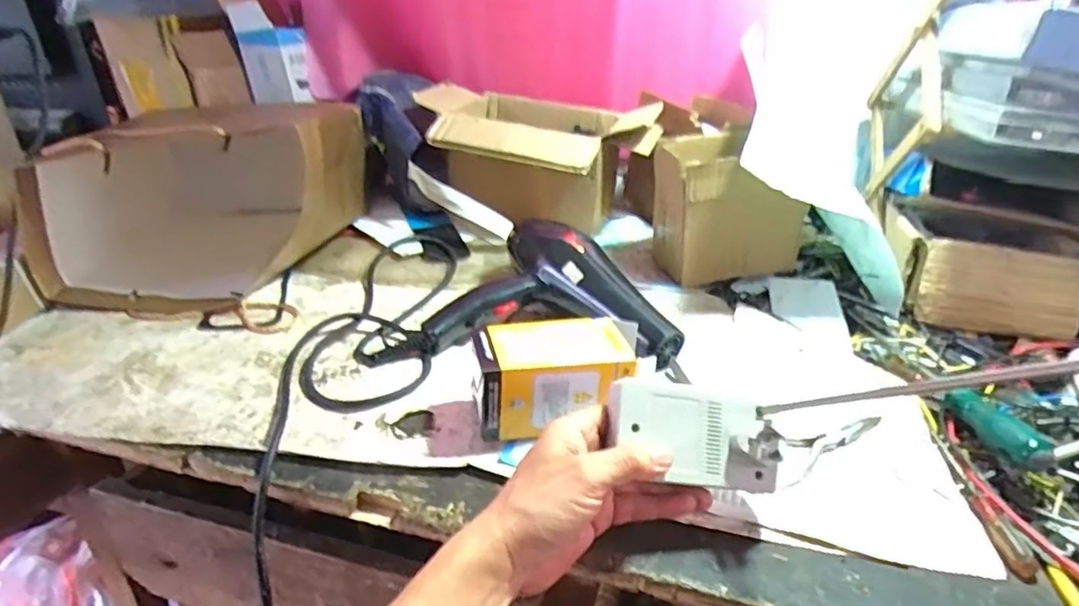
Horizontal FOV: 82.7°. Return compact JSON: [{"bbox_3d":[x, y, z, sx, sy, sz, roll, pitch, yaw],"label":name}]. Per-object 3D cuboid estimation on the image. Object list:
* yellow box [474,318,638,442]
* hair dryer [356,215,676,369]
[{"bbox_3d":[0.016,0.062,0.509,0.143,0.072,0.084,-1,30,-9],"label":"yellow box"},{"bbox_3d":[-0.011,-0.018,0.635,0.293,0.083,0.194,4,29,0],"label":"hair dryer"}]

